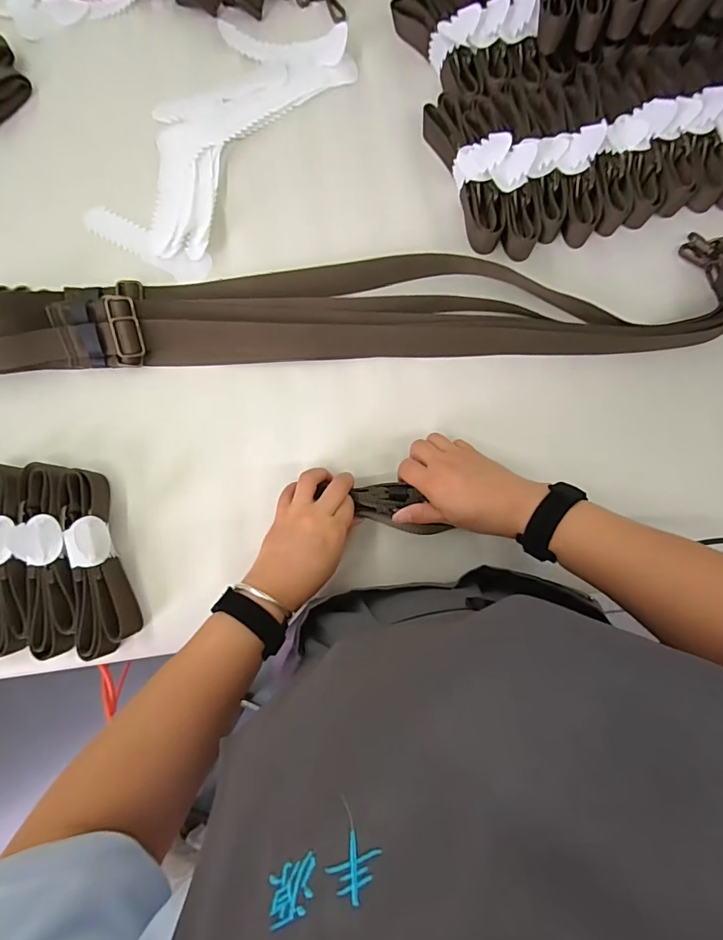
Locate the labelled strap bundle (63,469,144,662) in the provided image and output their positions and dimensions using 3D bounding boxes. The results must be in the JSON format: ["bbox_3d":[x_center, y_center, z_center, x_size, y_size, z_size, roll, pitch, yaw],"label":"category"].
[{"bbox_3d":[-0.278,0.093,0.476,0.043,0.056,0.189,-16,81,-1],"label":"labelled strap bundle"}]

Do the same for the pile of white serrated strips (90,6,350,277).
[{"bbox_3d":[-0.179,-0.426,0.578,0.192,0.017,0.370,29,83,6],"label":"pile of white serrated strips"}]

